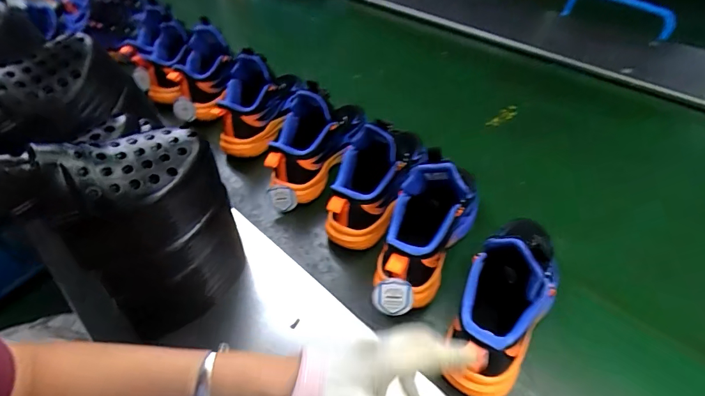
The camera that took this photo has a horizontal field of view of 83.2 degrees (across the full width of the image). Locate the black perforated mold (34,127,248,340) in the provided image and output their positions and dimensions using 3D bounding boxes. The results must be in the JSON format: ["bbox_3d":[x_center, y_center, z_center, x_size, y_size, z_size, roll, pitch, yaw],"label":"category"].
[{"bbox_3d":[-0.206,0.040,0.433,0.156,0.242,0.084,-29,51,-21],"label":"black perforated mold"}]

